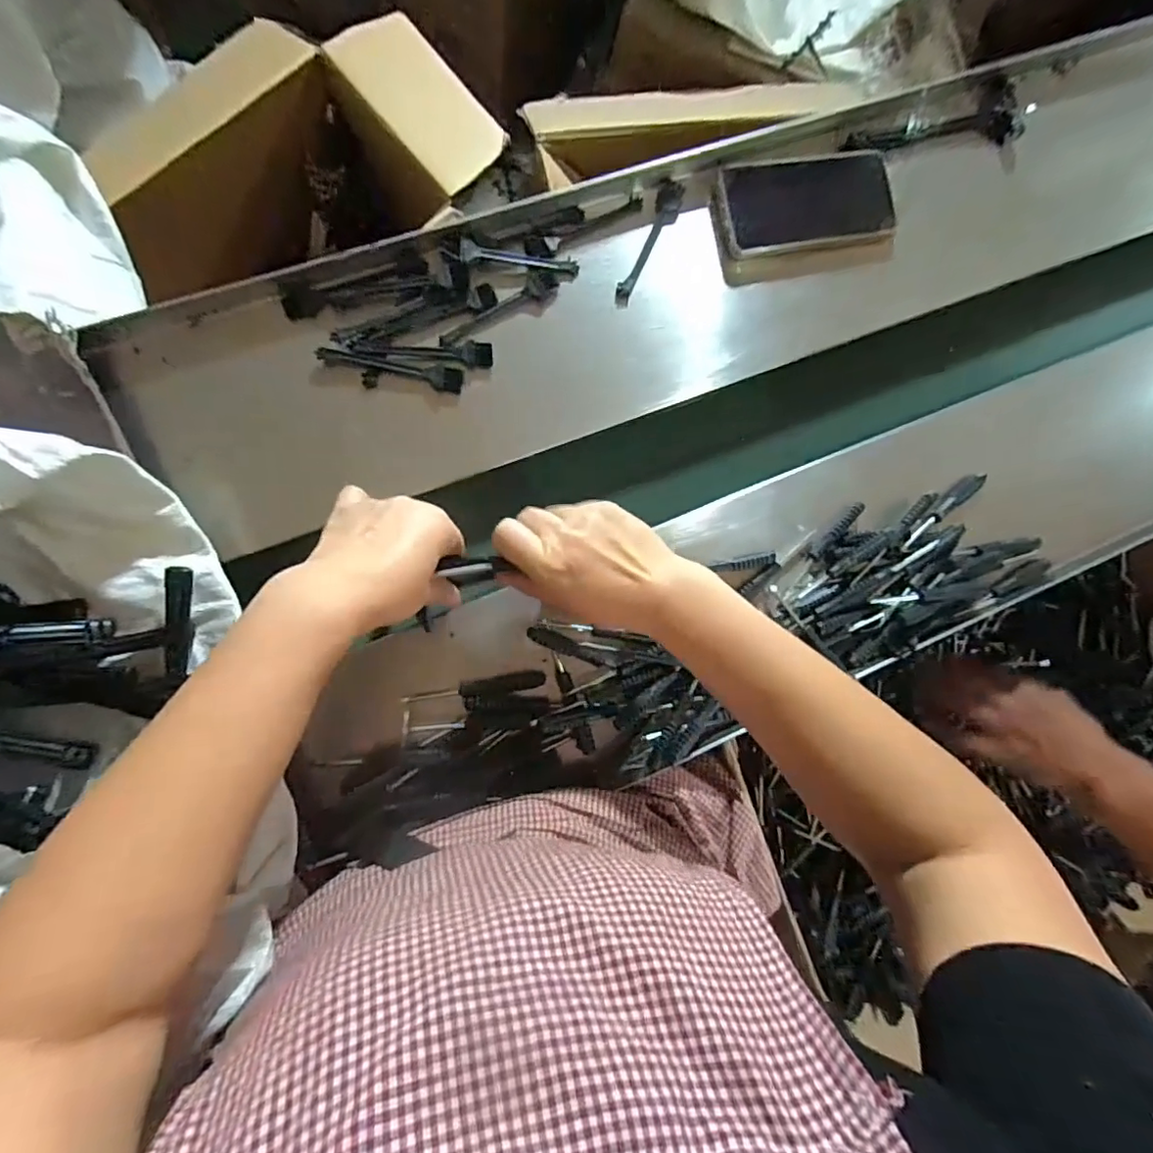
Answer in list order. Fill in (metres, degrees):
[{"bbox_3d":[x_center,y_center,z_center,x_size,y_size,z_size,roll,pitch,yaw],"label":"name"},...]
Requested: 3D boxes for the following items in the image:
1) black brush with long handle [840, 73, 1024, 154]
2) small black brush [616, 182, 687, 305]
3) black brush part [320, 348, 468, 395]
[{"bbox_3d":[0.321,-0.399,0.524,0.170,0.017,0.052,-22,92,-8],"label":"black brush with long handle"},{"bbox_3d":[0.062,-0.280,0.492,0.024,0.013,0.118,22,86,-7],"label":"small black brush"},{"bbox_3d":[-0.142,-0.161,0.453,0.106,0.004,0.018,7,104,-16],"label":"black brush part"}]

